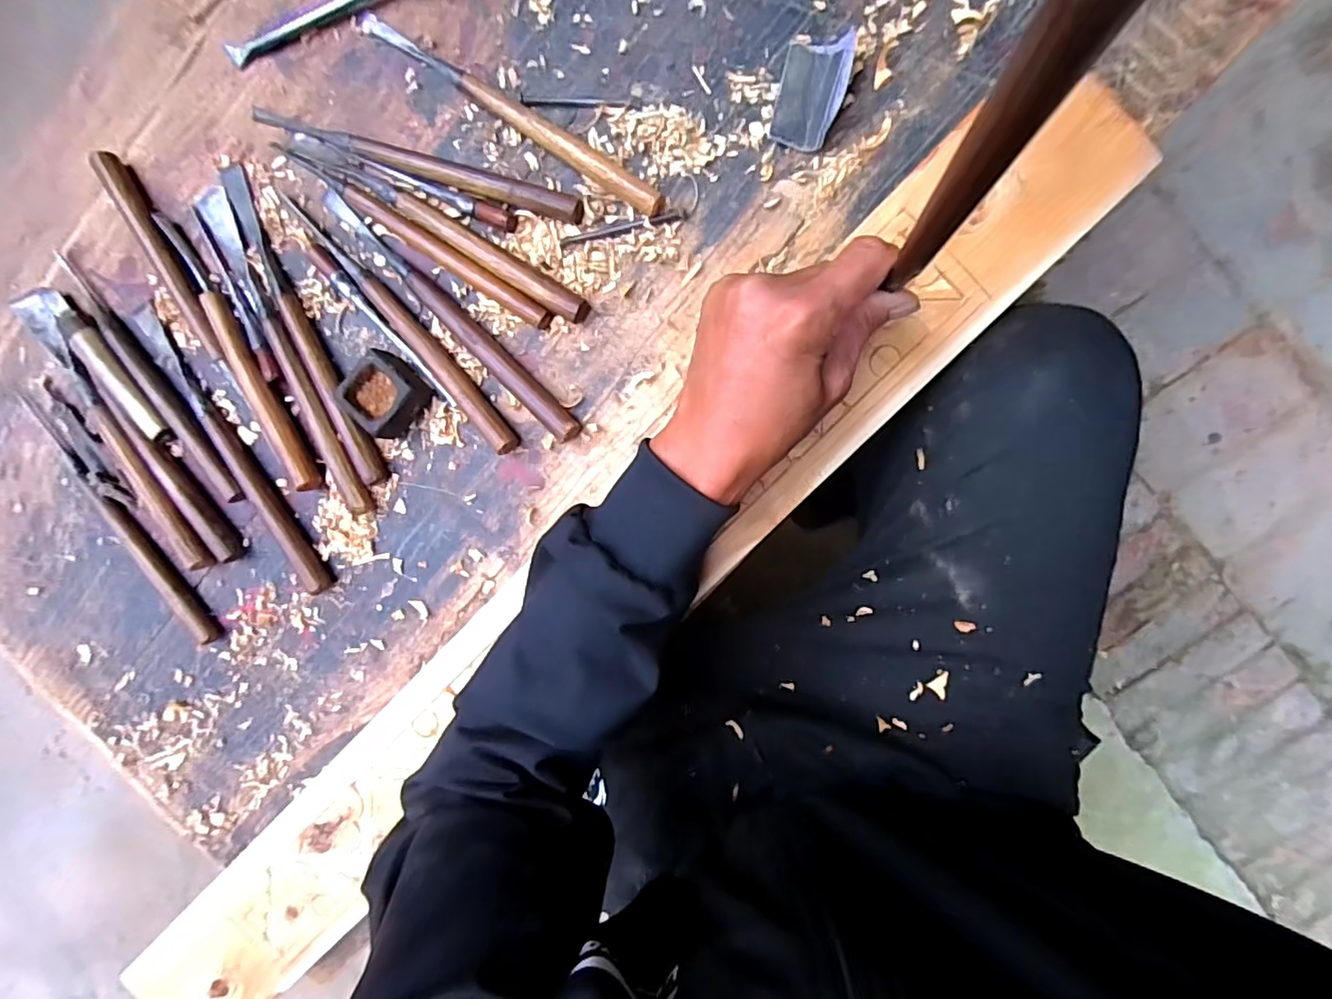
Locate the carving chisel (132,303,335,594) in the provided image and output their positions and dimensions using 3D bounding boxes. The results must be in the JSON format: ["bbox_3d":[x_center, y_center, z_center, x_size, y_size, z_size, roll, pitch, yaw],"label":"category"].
[{"bbox_3d":[-0.330,-0.038,0.439,0.020,0.013,0.251,-33,89,8],"label":"carving chisel"}]

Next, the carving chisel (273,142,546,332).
[{"bbox_3d":[-0.180,-0.189,0.406,0.234,0.013,0.014,34,97,4],"label":"carving chisel"}]

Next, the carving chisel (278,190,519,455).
[{"bbox_3d":[-0.189,-0.125,0.410,0.018,0.016,0.240,-42,88,7],"label":"carving chisel"}]

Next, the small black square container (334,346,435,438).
[{"bbox_3d":[-0.201,-0.074,0.411,0.050,0.025,0.051,38,97,3],"label":"small black square container"}]

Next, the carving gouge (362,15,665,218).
[{"bbox_3d":[-0.108,-0.264,0.392,0.251,0.022,0.016,34,97,4],"label":"carving gouge"}]

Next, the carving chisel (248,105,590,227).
[{"bbox_3d":[-0.176,-0.234,0.398,0.251,0.016,0.018,19,95,5],"label":"carving chisel"}]

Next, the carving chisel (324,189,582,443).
[{"bbox_3d":[-0.153,-0.128,0.401,0.244,0.018,0.022,44,97,3],"label":"carving chisel"}]

